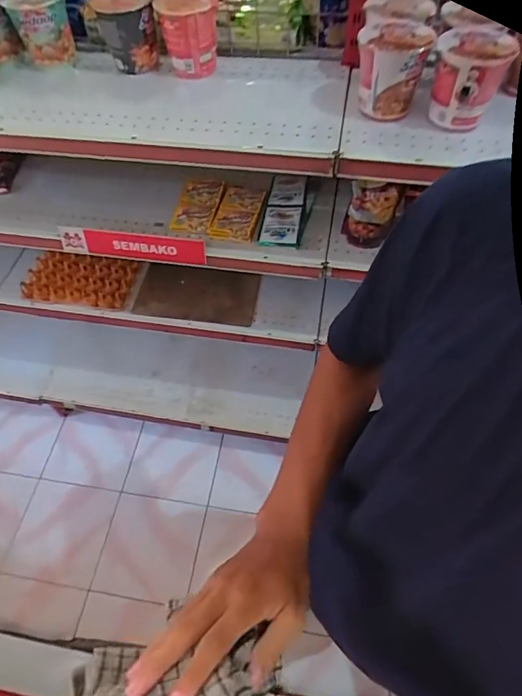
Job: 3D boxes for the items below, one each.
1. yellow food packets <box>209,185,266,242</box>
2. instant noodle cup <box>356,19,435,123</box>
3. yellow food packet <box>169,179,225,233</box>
[{"bbox_3d":[-0.047,-0.295,0.974,0.092,0.024,0.169,10,59,9],"label":"yellow food packets"},{"bbox_3d":[0.198,-0.432,0.697,0.098,0.108,0.098,-1,58,2],"label":"instant noodle cup"},{"bbox_3d":[-0.137,-0.311,0.986,0.090,0.021,0.161,11,59,9],"label":"yellow food packet"}]

